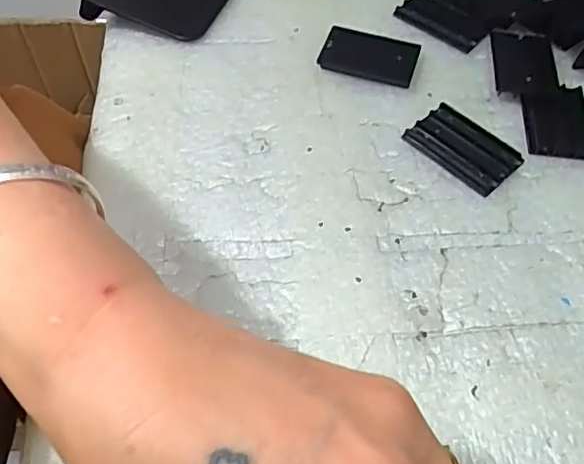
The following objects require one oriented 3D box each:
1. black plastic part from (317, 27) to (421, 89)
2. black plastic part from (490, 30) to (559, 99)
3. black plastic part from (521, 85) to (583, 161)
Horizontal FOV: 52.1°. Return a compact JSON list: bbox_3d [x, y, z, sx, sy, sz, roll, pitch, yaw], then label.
[{"bbox_3d":[0.046,-0.103,0.352,0.054,0.006,0.035,12,57,6],"label":"black plastic part"},{"bbox_3d":[0.137,-0.100,0.352,0.034,0.005,0.053,6,57,2],"label":"black plastic part"},{"bbox_3d":[0.146,-0.061,0.329,0.035,0.004,0.052,5,57,2],"label":"black plastic part"}]

